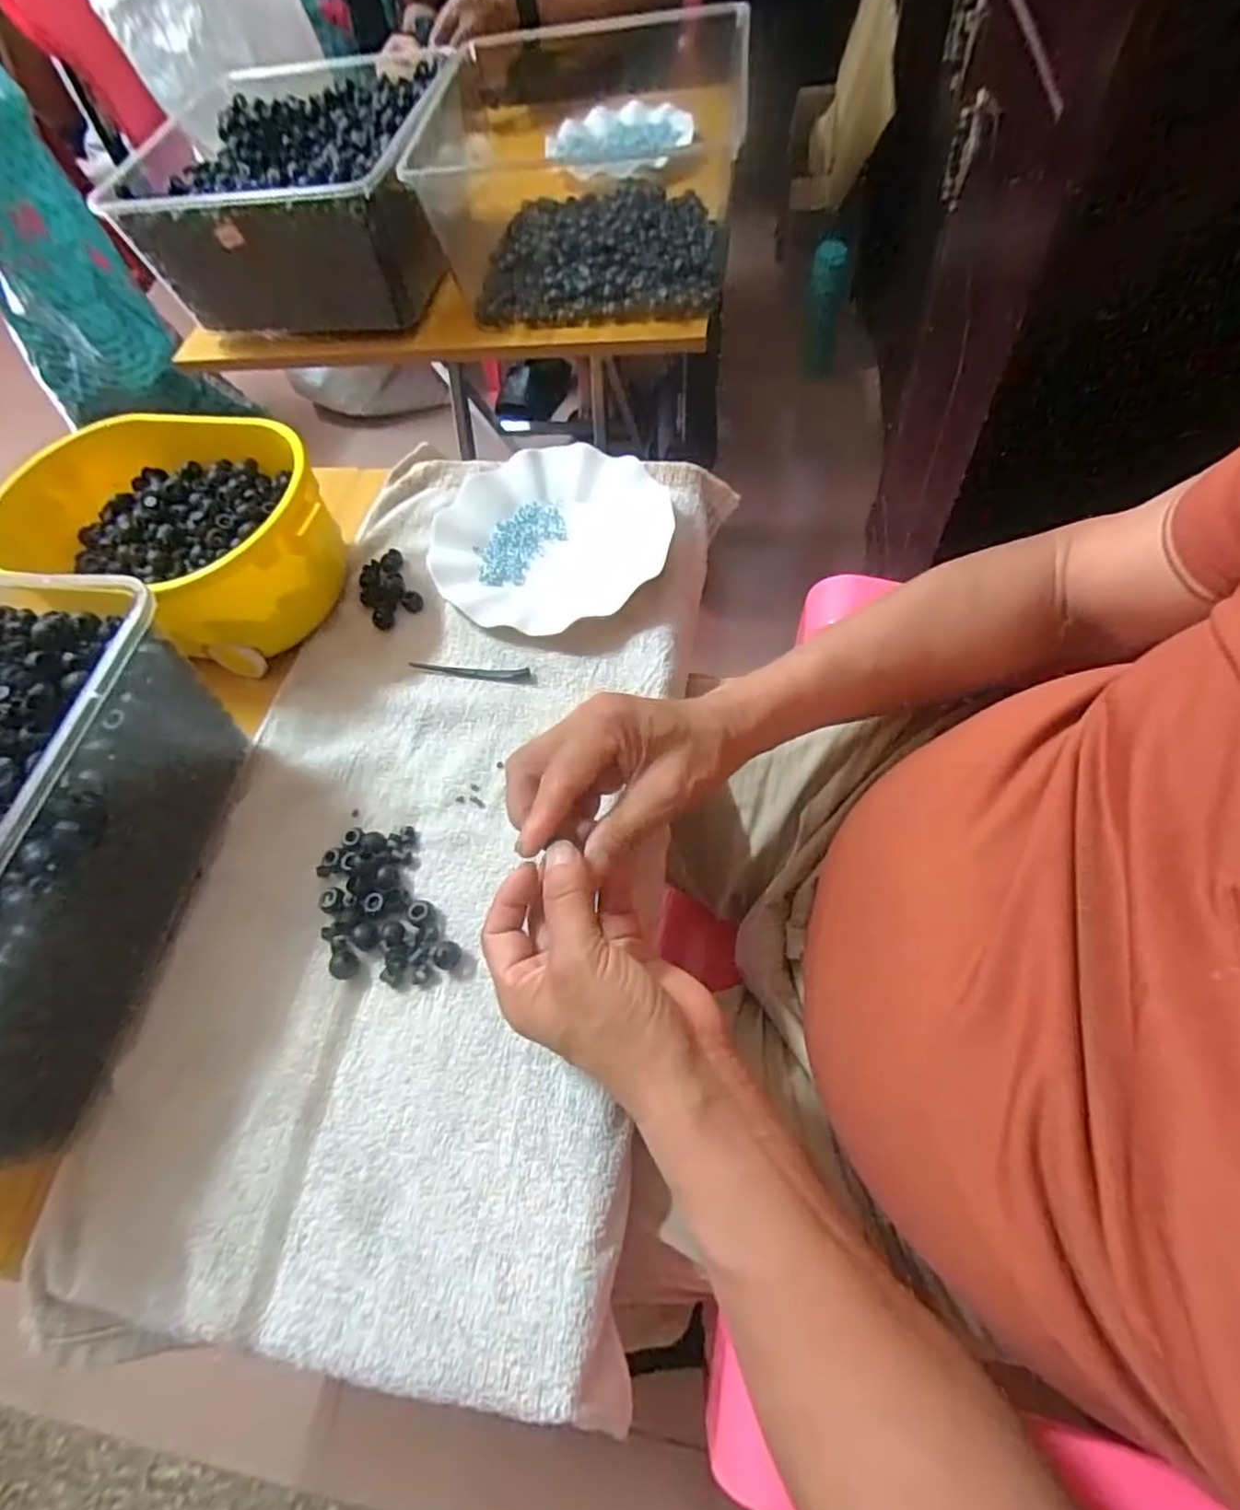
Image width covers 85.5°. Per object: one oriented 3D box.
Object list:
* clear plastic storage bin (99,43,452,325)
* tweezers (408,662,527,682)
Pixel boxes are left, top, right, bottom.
[{"bbox_3d":[-0.321,-0.601,0.719,0.312,0.118,0.307,1,62,9],"label":"clear plastic storage bin"},{"bbox_3d":[-0.107,-0.061,0.479,0.088,0.012,0.010,7,63,12],"label":"tweezers"}]

